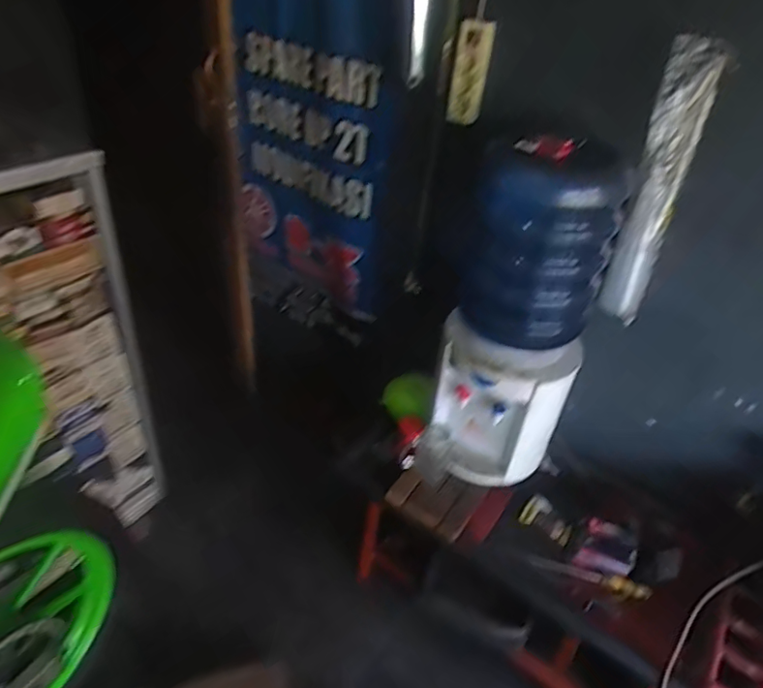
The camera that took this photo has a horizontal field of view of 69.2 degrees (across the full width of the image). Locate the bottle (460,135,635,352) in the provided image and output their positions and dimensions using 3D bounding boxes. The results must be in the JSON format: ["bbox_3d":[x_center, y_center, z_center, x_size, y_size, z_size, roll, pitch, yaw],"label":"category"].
[{"bbox_3d":[0.300,-0.186,1.071,0.260,0.350,0.247,15,37,12],"label":"bottle"}]

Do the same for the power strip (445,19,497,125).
[{"bbox_3d":[0.177,-0.545,1.115,0.070,0.180,0.032,11,37,8],"label":"power strip"}]

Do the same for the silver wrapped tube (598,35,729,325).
[{"bbox_3d":[0.489,-0.269,0.996,0.095,0.478,0.064,21,39,19],"label":"silver wrapped tube"}]

